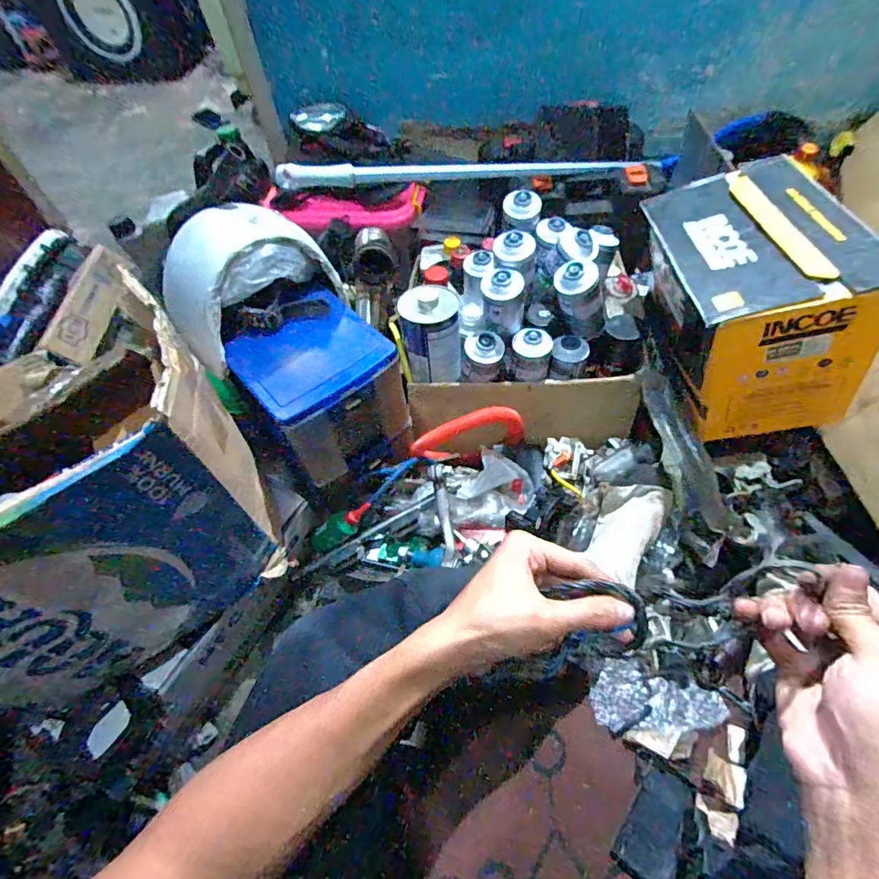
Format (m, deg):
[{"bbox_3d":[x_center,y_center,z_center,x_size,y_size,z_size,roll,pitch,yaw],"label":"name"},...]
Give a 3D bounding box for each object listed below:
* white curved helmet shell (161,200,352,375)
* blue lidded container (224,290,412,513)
[{"bbox_3d":[-0.263,-0.234,0.631,0.221,0.109,0.169,-30,60,-15],"label":"white curved helmet shell"},{"bbox_3d":[-0.175,-0.056,0.677,0.200,0.203,0.196,-38,62,-19],"label":"blue lidded container"}]

